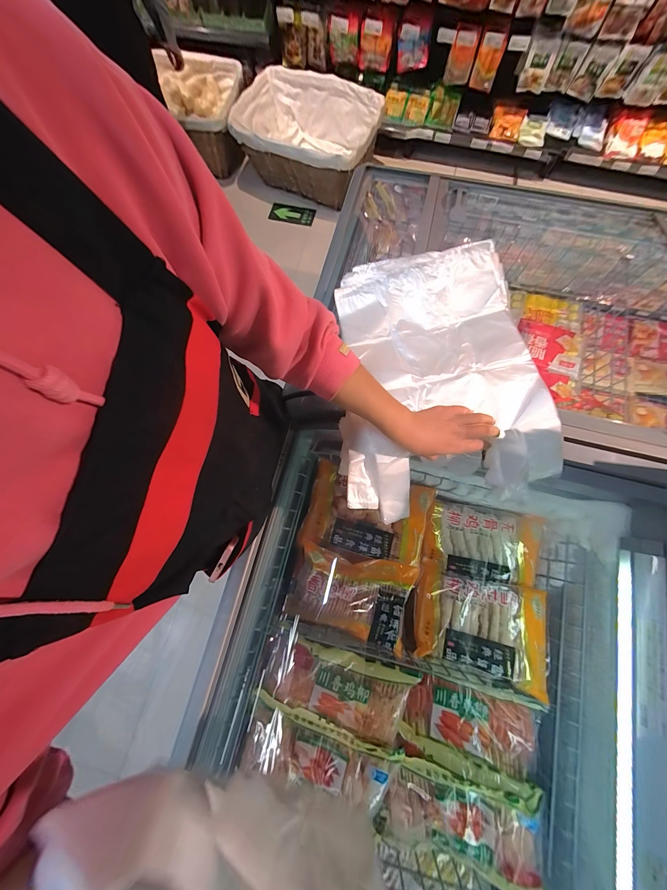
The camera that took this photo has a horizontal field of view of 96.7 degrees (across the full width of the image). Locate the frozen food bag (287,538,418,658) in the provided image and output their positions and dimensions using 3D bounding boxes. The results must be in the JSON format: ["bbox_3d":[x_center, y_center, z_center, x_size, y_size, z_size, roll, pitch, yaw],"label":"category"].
[{"bbox_3d":[0.044,0.365,0.731,0.281,0.060,0.203,15,76,5],"label":"frozen food bag"}]

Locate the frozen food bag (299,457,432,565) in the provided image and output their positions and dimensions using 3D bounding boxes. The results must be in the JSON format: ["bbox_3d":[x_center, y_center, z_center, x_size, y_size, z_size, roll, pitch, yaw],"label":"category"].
[{"bbox_3d":[0.080,0.192,0.759,0.308,0.041,0.210,15,76,5],"label":"frozen food bag"}]

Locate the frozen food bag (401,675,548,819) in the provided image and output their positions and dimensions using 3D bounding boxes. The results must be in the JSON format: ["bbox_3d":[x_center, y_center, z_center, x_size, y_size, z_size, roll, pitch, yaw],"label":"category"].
[{"bbox_3d":[0.307,0.641,0.669,0.287,0.072,0.173,8,75,3],"label":"frozen food bag"}]

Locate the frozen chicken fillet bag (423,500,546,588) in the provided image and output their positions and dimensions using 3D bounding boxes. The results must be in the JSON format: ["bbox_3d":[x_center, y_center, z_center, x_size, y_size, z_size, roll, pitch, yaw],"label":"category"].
[{"bbox_3d":[0.391,0.258,0.777,0.278,0.058,0.178,11,76,4],"label":"frozen chicken fillet bag"}]

